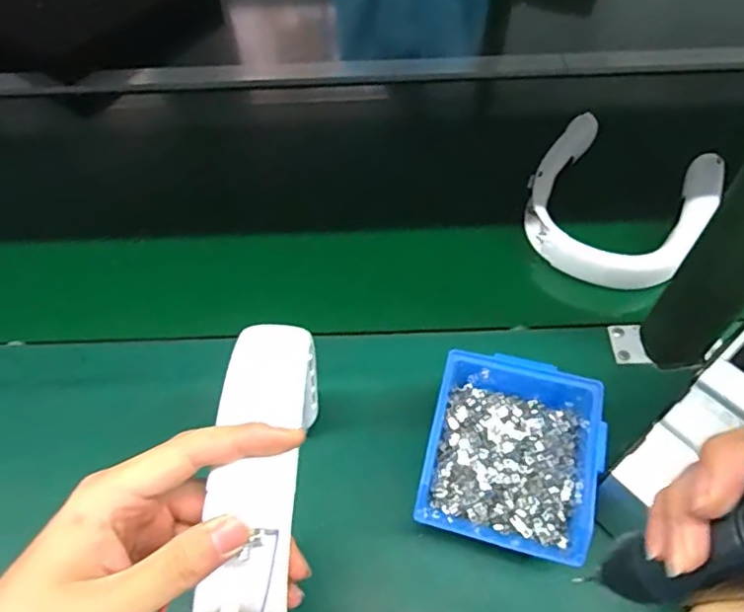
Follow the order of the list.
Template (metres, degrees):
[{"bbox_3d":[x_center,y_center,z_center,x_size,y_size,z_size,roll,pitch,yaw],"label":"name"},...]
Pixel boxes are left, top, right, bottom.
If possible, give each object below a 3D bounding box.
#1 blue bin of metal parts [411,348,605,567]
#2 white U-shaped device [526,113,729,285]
[{"bbox_3d":[0.106,0.113,0.450,0.128,0.079,0.143,12,58,10],"label":"blue bin of metal parts"},{"bbox_3d":[0.261,-0.108,0.617,0.177,0.047,0.189,23,61,17],"label":"white U-shaped device"}]

